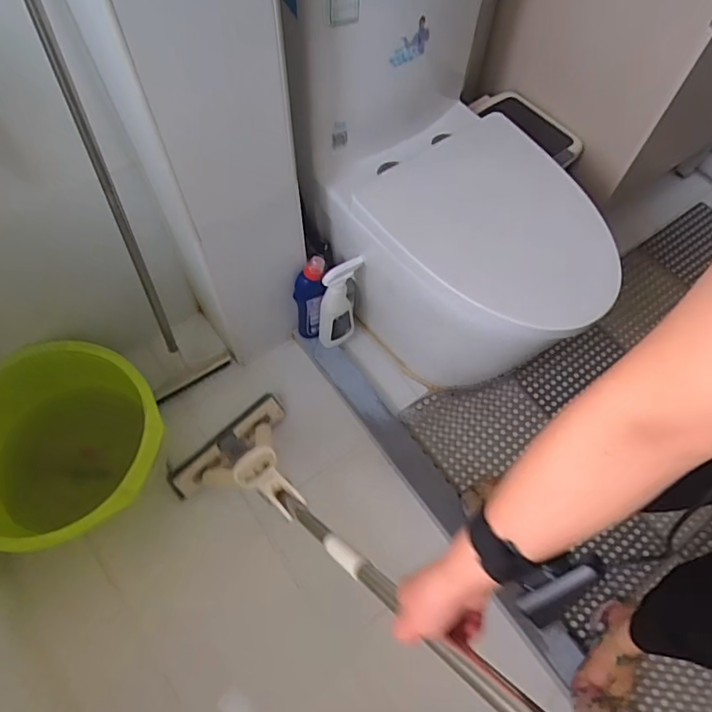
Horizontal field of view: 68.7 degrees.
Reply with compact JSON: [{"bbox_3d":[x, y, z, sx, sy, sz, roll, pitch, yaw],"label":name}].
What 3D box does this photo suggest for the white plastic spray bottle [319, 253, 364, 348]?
[{"bbox_3d":[-0.034,-0.115,1.153,0.113,0.256,0.050,-36,69,-18],"label":"white plastic spray bottle"}]

